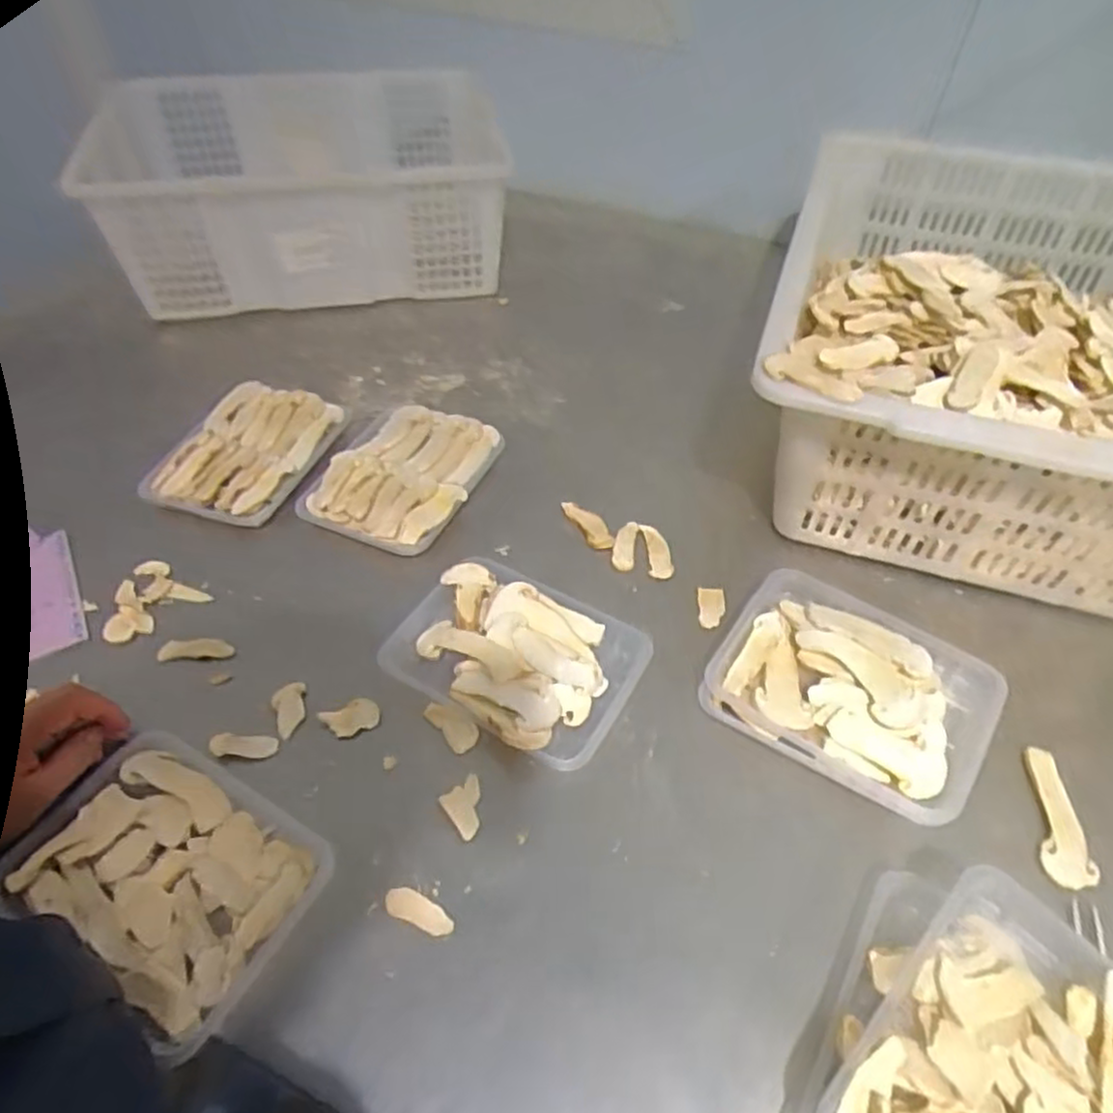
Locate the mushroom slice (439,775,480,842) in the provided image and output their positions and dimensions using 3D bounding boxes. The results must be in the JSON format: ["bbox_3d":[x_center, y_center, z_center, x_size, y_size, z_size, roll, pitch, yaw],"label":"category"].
[{"bbox_3d":[-0.060,0.173,0.500,0.030,0.005,0.036,-28,54,-23],"label":"mushroom slice"}]

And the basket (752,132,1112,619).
[{"bbox_3d":[0.409,-0.185,0.699,0.379,0.218,0.511,15,50,12],"label":"basket"}]

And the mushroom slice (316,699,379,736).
[{"bbox_3d":[-0.154,0.119,0.540,0.042,0.004,0.024,-16,51,-15],"label":"mushroom slice"}]

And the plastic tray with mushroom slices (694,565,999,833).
[{"bbox_3d":[0.216,0.099,0.541,0.189,0.049,0.138,25,53,20],"label":"plastic tray with mushroom slices"}]

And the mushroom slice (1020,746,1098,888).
[{"bbox_3d":[0.346,0.179,0.502,0.033,0.007,0.097,10,49,8],"label":"mushroom slice"}]

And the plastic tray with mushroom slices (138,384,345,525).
[{"bbox_3d":[-0.299,-0.102,0.699,0.116,0.031,0.166,19,52,13],"label":"plastic tray with mushroom slices"}]

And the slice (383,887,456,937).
[{"bbox_3d":[-0.085,0.222,0.454,0.046,0.006,0.017,18,51,15],"label":"slice"}]

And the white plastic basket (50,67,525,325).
[{"bbox_3d":[-0.312,-0.451,0.914,0.449,0.208,0.338,-5,50,-7],"label":"white plastic basket"}]

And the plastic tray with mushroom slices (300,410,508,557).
[{"bbox_3d":[-0.146,-0.082,0.694,0.140,0.023,0.171,19,52,13],"label":"plastic tray with mushroom slices"}]

